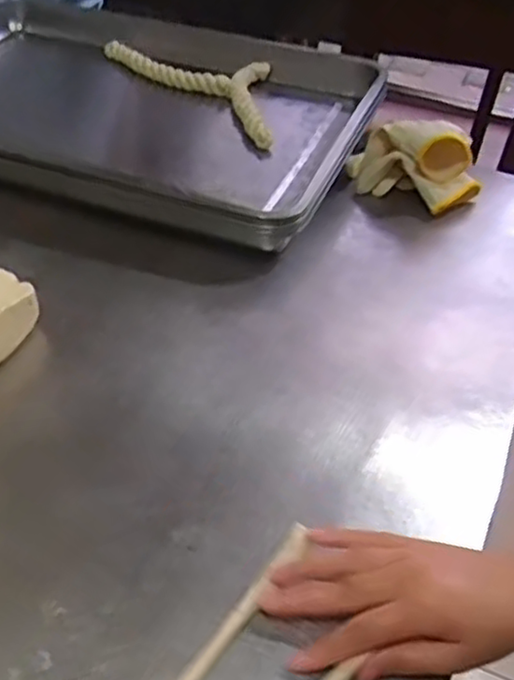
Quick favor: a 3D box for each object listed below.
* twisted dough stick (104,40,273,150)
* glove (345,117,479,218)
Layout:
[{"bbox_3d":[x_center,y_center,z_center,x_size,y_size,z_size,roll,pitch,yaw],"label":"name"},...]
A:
[{"bbox_3d":[-0.051,-0.348,0.949,0.126,0.025,0.346,-30,54,-31],"label":"twisted dough stick"},{"bbox_3d":[0.170,-0.203,0.791,0.147,0.090,0.062,26,48,20],"label":"glove"}]

